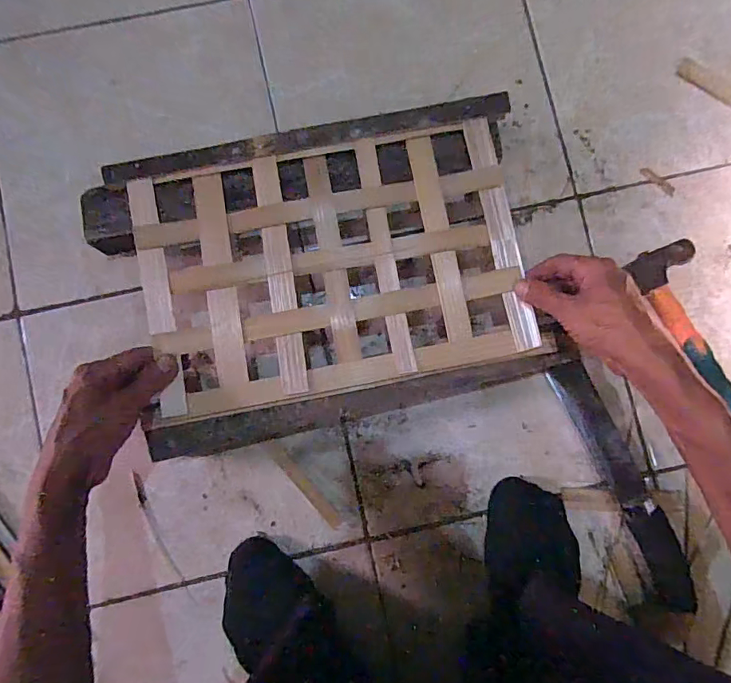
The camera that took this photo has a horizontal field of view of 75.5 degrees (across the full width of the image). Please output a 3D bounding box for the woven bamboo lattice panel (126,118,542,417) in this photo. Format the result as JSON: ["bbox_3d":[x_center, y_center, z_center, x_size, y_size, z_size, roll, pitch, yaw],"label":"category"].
[{"bbox_3d":[-0.031,-0.071,0.444,0.345,0.012,0.223,-11,85,-2],"label":"woven bamboo lattice panel"}]

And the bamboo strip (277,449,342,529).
[{"bbox_3d":[-0.060,0.150,0.483,0.014,0.004,0.098,-39,87,-3],"label":"bamboo strip"}]

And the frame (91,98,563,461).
[{"bbox_3d":[-0.039,-0.066,0.467,0.406,0.063,0.281,-14,86,-2],"label":"frame"}]

